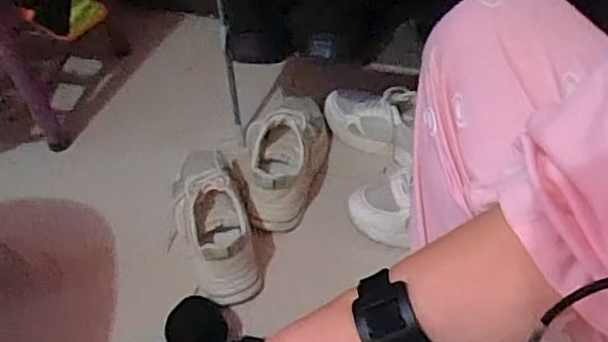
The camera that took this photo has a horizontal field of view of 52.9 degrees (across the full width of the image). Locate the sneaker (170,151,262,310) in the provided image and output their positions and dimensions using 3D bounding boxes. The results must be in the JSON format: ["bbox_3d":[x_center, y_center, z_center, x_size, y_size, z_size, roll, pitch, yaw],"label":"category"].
[{"bbox_3d":[-0.127,0.068,0.841,0.093,0.088,0.228,-16,49,-12],"label":"sneaker"}]

